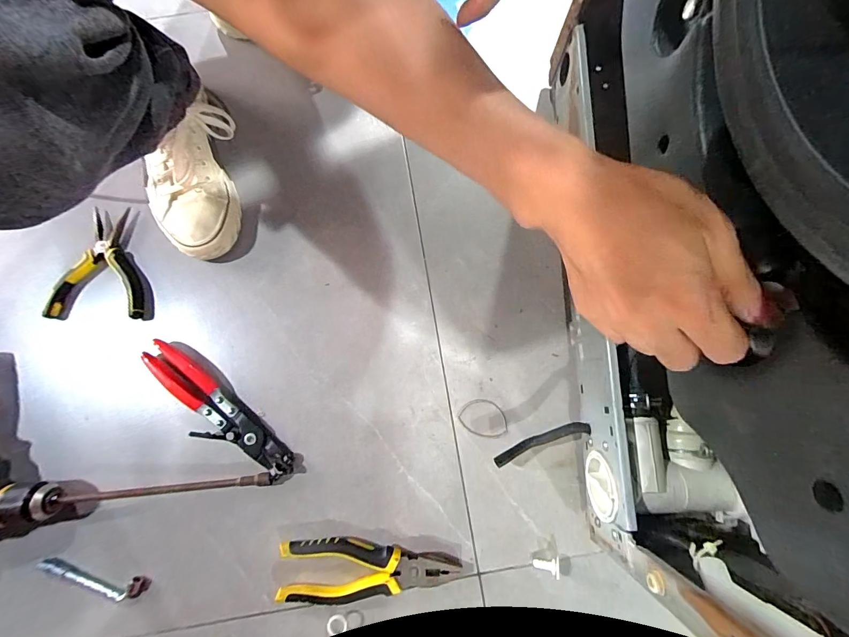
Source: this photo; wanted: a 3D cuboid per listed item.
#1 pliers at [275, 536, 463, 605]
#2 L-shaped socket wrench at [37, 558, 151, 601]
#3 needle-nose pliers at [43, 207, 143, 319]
[{"bbox_3d":[-0.056,0.256,0.382,0.177,0.019,0.056,0,77,-1],"label":"pliers"},{"bbox_3d":[-0.330,0.258,0.369,0.104,0.016,0.018,12,77,2],"label":"L-shaped socket wrench"},{"bbox_3d":[-0.389,-0.070,0.456,0.100,0.026,0.141,1,77,-1],"label":"needle-nose pliers"}]

